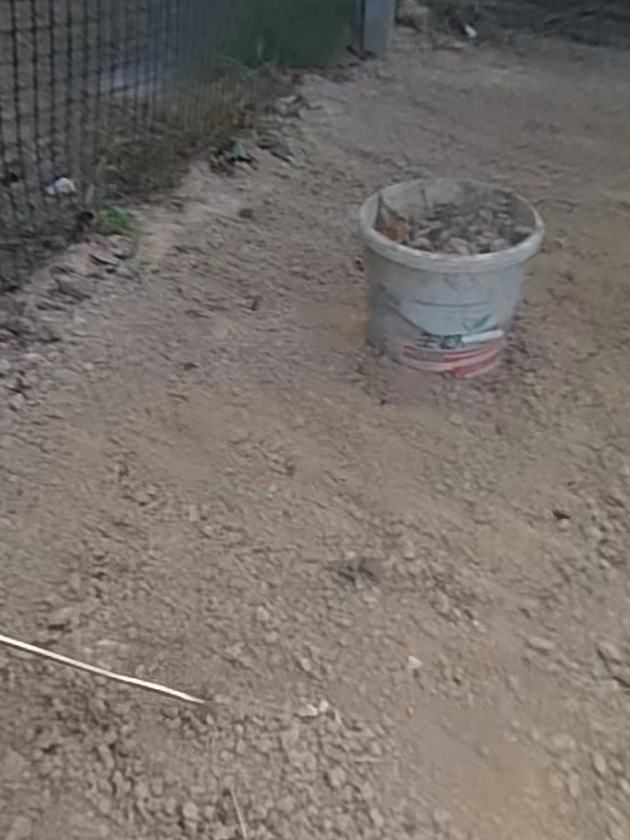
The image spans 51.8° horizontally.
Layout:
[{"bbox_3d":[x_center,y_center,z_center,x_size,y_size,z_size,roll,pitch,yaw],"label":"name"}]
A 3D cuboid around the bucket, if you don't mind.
[{"bbox_3d":[0.194,-0.214,1.019,0.226,0.236,0.253,1,40,2],"label":"bucket"}]

